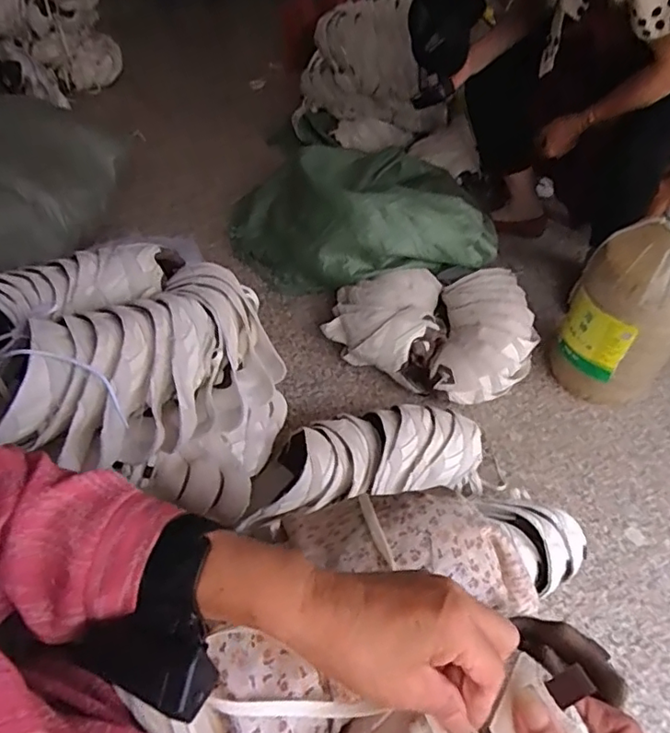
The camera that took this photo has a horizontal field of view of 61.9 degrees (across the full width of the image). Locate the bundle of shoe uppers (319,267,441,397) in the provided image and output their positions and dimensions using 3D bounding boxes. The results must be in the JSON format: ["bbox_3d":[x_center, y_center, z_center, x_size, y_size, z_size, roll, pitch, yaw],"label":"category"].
[{"bbox_3d":[0.097,-0.088,1.147,0.223,0.130,0.246,10,46,4],"label":"bundle of shoe uppers"}]

